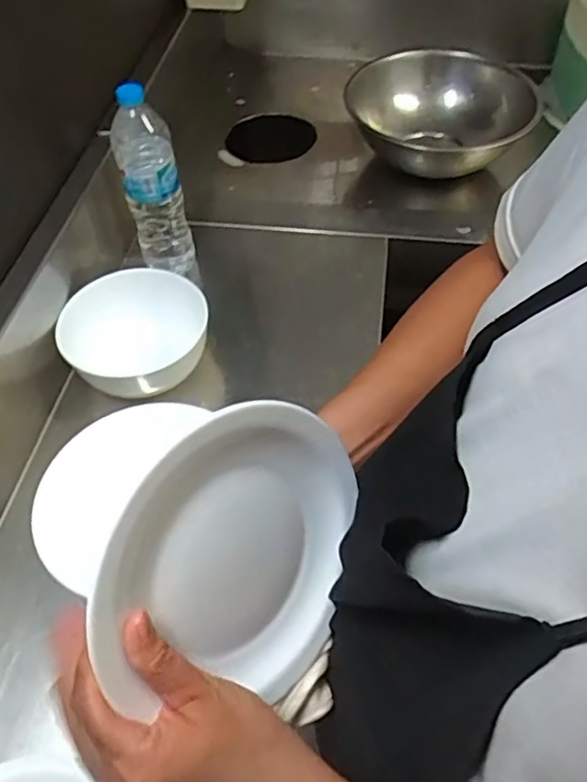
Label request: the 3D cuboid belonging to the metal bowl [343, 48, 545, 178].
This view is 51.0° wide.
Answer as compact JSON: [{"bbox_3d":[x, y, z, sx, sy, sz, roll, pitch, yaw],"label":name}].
[{"bbox_3d":[0.280,-0.487,1.131,0.279,0.125,0.334,-24,56,-16],"label":"metal bowl"}]

